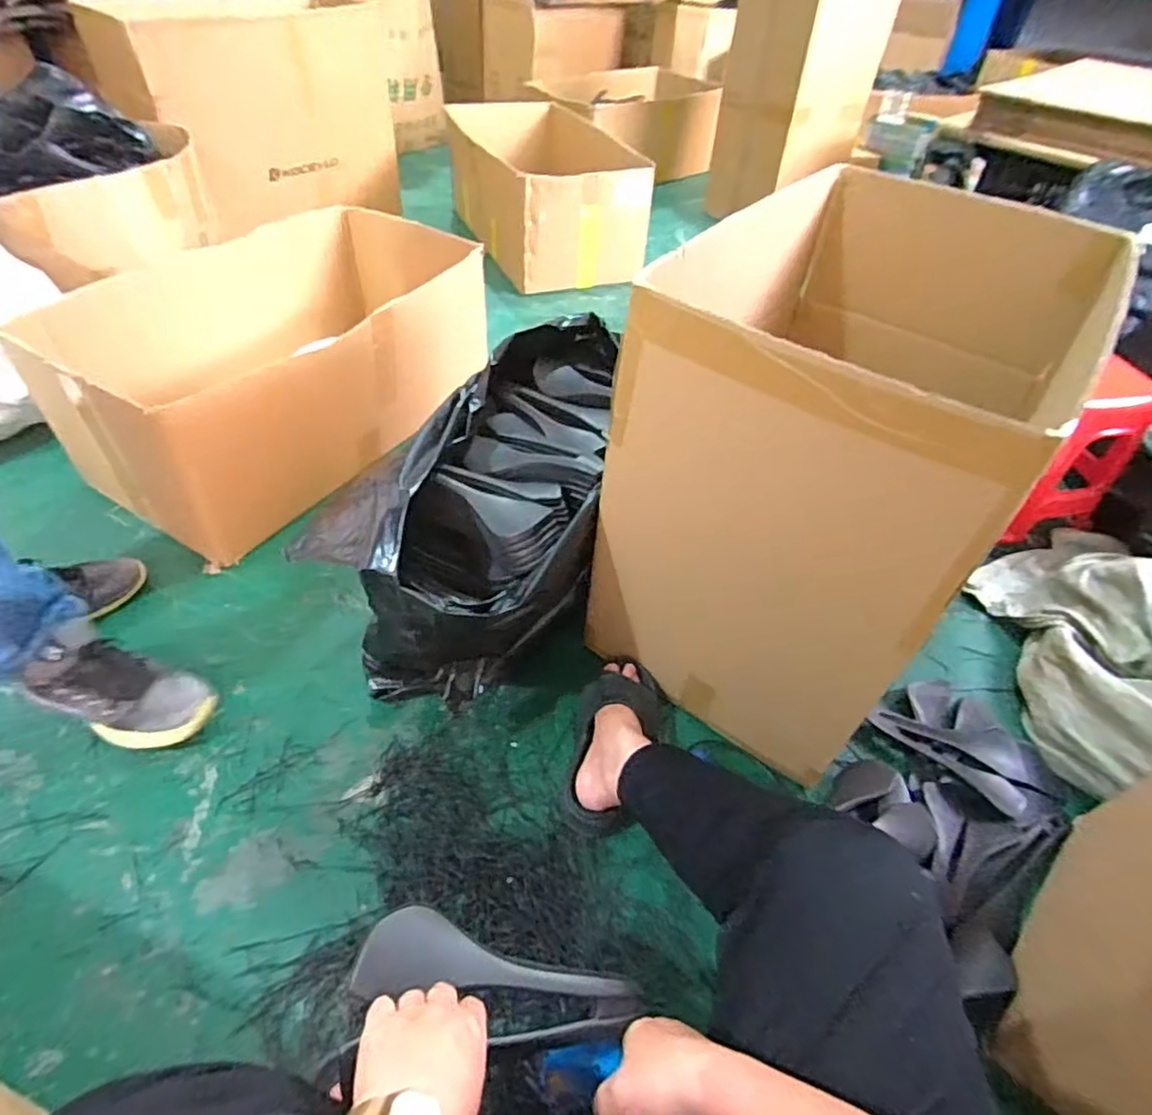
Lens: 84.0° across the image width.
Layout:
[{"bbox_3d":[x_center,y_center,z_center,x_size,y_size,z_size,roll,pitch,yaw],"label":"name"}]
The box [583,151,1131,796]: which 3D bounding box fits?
[{"bbox_3d":[0.378,-0.161,0.961,0.414,0.571,0.672,28,50,20],"label":"box"}]

